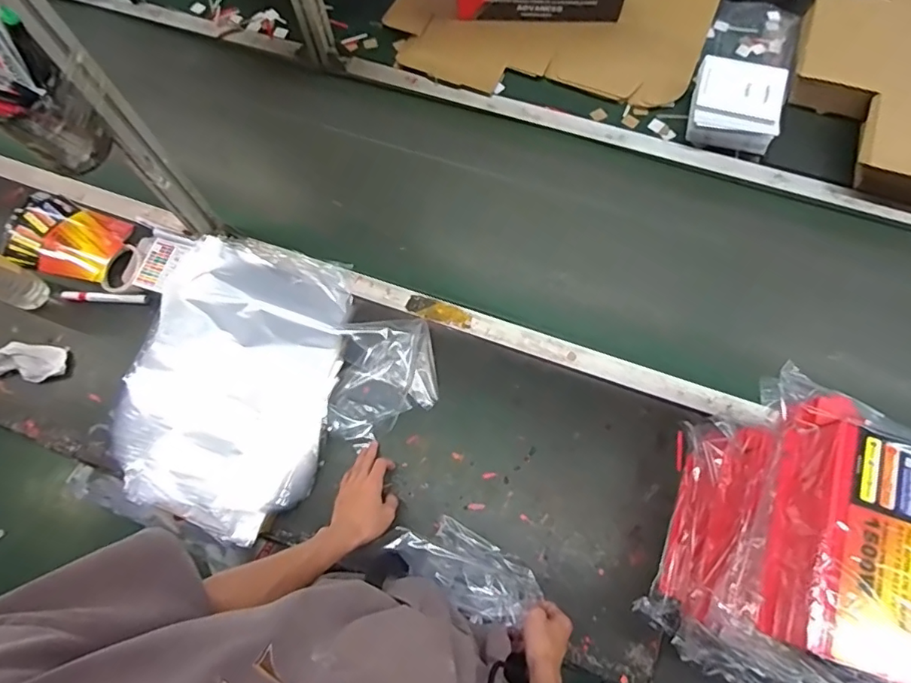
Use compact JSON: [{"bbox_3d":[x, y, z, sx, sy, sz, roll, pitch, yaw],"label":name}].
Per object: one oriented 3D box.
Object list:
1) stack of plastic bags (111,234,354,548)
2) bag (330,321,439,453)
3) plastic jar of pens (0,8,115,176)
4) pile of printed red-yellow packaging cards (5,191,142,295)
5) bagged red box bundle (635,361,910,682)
[{"bbox_3d":[-0.340,0.053,0.825,0.306,0.044,0.461,9,70,5],"label":"stack of plastic bags"},{"bbox_3d":[-0.114,0.056,0.804,0.163,0.075,0.178,-1,70,1],"label":"bag"},{"bbox_3d":[-0.455,-0.262,0.549,0.078,0.182,0.091,41,76,15],"label":"plastic jar of pens"},{"bbox_3d":[-0.654,-0.171,0.908,0.263,0.018,0.137,22,72,9],"label":"pile of printed red-yellow packaging cards"},{"bbox_3d":[0.377,0.234,0.602,0.171,0.331,0.287,18,71,8],"label":"bagged red box bundle"}]

